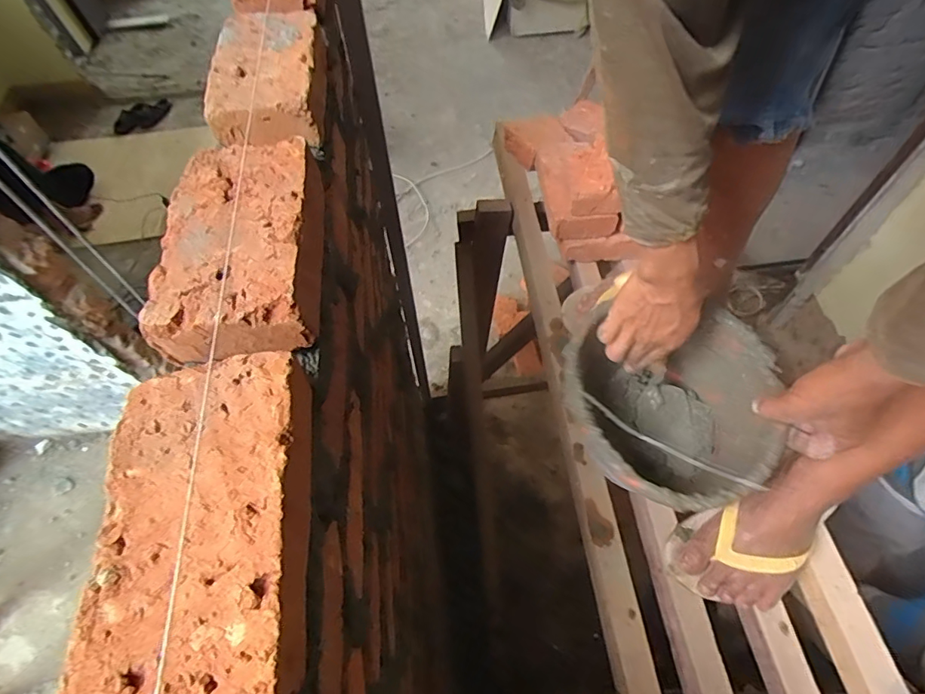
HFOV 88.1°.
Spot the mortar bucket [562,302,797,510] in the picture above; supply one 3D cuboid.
[{"bbox_3d":[0.223,0.088,0.575,0.208,0.169,0.224,-1,58,1],"label":"mortar bucket"}]

